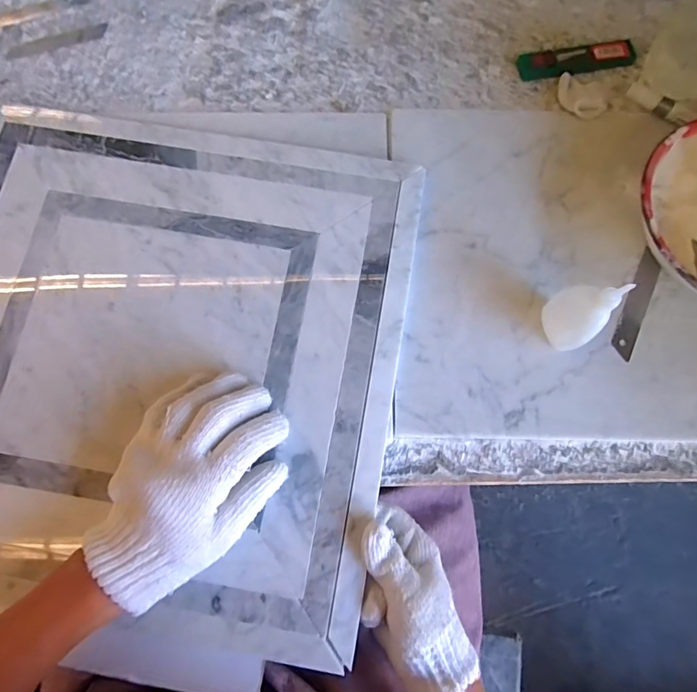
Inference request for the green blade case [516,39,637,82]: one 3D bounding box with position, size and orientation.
[{"bbox_3d":[0.225,-0.281,0.421,0.113,0.013,0.028,-9,77,-3],"label":"green blade case"}]

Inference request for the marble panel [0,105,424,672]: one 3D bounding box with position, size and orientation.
[{"bbox_3d":[-0.168,0.010,0.342,0.406,0.021,0.413,10,77,2],"label":"marble panel"}]

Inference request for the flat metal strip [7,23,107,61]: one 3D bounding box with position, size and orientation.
[{"bbox_3d":[-0.294,-0.308,0.428,0.100,0.004,0.019,-20,78,-5],"label":"flat metal strip"}]

